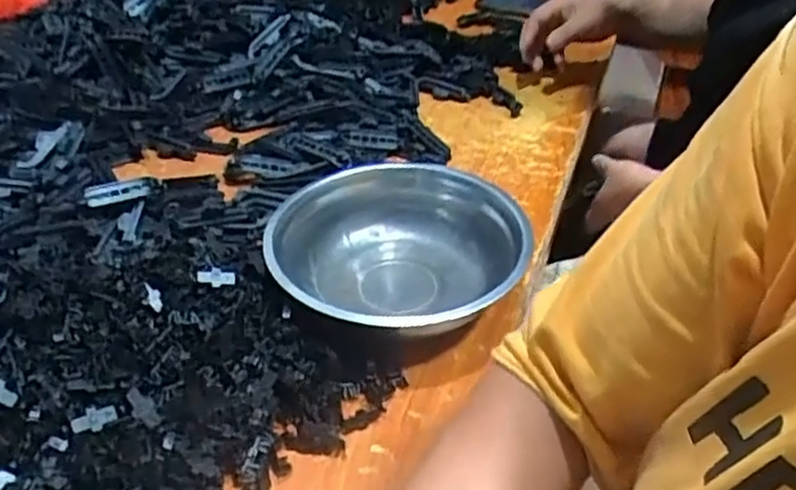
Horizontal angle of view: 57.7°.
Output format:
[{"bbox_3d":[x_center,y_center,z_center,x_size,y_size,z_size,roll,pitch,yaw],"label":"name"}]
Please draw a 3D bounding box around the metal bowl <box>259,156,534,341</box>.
[{"bbox_3d":[-0.003,0.006,0.584,0.199,0.058,0.205,0,38,0],"label":"metal bowl"}]

